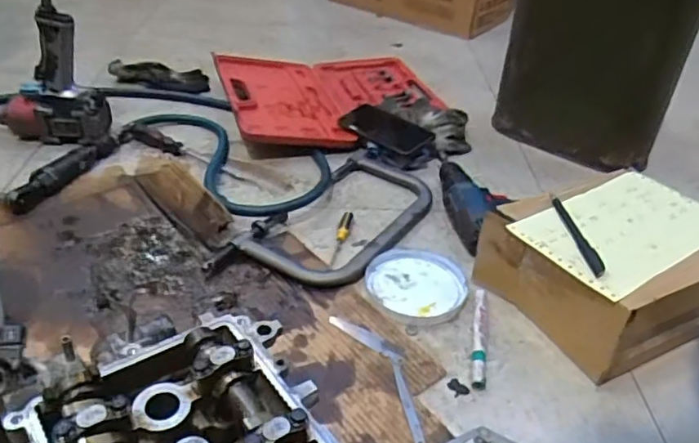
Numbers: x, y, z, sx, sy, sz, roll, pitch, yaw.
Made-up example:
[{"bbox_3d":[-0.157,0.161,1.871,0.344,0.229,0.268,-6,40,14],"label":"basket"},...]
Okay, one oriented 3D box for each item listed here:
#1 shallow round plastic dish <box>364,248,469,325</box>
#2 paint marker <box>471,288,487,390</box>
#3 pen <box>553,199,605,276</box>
[{"bbox_3d":[0.084,0.077,0.733,0.121,0.008,0.124,-2,37,-7],"label":"shallow round plastic dish"},{"bbox_3d":[0.147,0.127,0.667,0.015,0.013,0.145,9,37,7],"label":"paint marker"},{"bbox_3d":[0.248,0.014,0.642,0.016,0.008,0.138,1,37,-3],"label":"pen"}]

